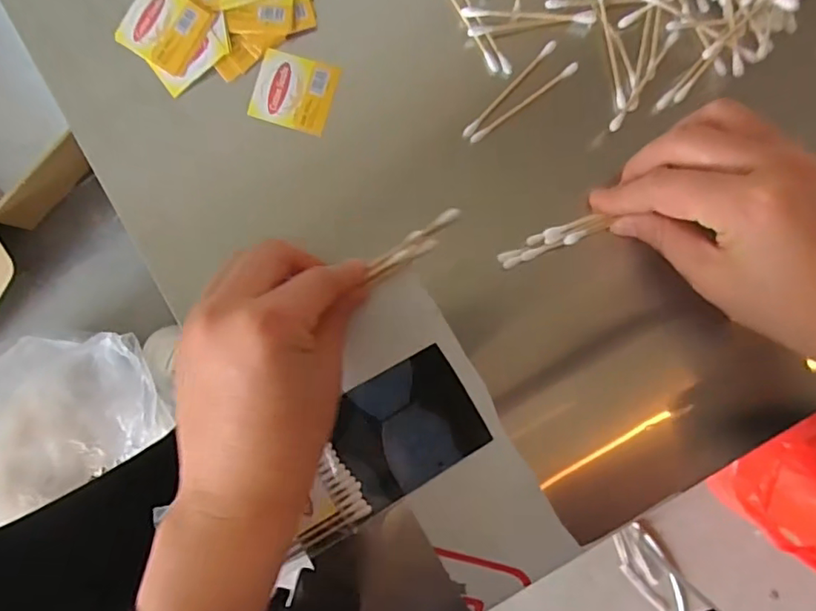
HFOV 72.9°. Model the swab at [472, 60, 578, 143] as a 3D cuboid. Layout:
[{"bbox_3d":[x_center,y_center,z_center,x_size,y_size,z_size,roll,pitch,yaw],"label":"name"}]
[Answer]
[{"bbox_3d":[0.064,-0.111,0.304,0.072,0.007,0.006,-36,86,-3],"label":"swab"}]

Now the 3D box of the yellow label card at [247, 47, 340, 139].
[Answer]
[{"bbox_3d":[-0.064,-0.118,0.307,0.043,0.006,0.039,18,90,5],"label":"yellow label card"}]

